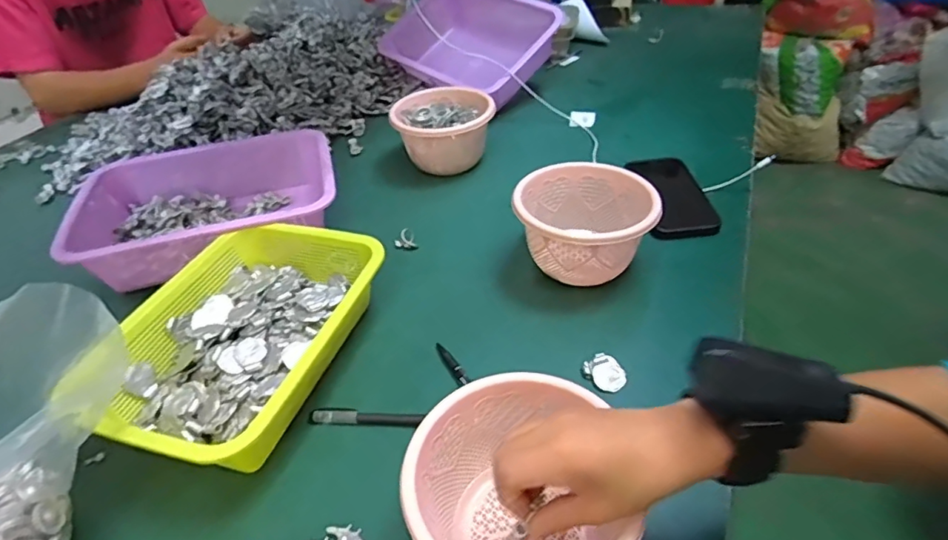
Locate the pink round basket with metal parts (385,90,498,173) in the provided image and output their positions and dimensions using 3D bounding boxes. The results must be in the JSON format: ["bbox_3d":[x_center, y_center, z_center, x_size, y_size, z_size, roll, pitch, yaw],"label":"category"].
[{"bbox_3d":[-0.043,-0.202,0.800,0.146,0.085,0.120,5,41,10],"label":"pink round basket with metal parts"}]

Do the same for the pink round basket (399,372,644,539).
[{"bbox_3d":[0.025,0.158,0.362,0.132,0.090,0.142,-2,41,2],"label":"pink round basket"}]

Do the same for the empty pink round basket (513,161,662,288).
[{"bbox_3d":[0.118,-0.042,0.586,0.143,0.090,0.135,4,41,9],"label":"empty pink round basket"}]

